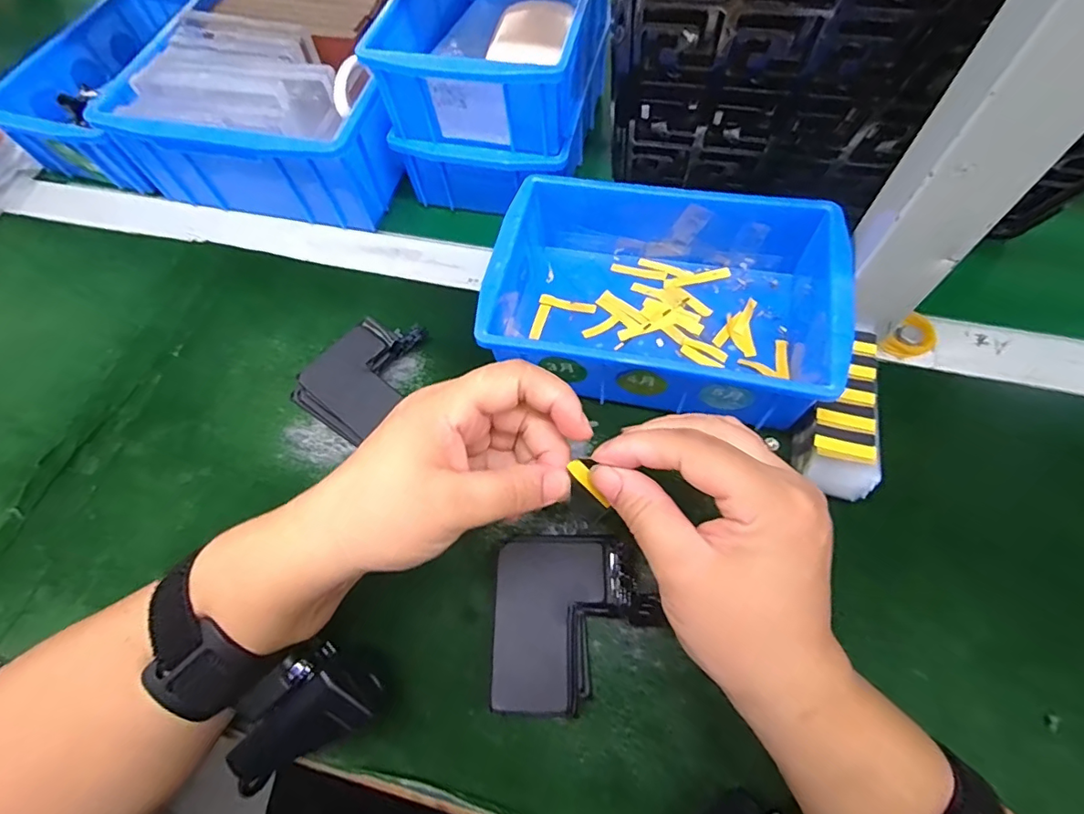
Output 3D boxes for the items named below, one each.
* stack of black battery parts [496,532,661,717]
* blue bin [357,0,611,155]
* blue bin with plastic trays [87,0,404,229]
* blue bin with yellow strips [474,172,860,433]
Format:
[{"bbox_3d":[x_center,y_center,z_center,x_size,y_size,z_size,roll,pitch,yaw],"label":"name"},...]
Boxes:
[{"bbox_3d":[0.016,0.110,0.266,0.075,0.033,0.078,0,64,3],"label":"stack of black battery parts"},{"bbox_3d":[-0.029,-0.278,0.379,0.126,0.057,0.204,10,65,8],"label":"blue bin"},{"bbox_3d":[-0.194,-0.273,0.446,0.212,0.092,0.260,16,66,11],"label":"blue bin with plastic trays"},{"bbox_3d":[0.072,-0.066,0.329,0.200,0.065,0.132,10,64,9],"label":"blue bin with yellow strips"}]

